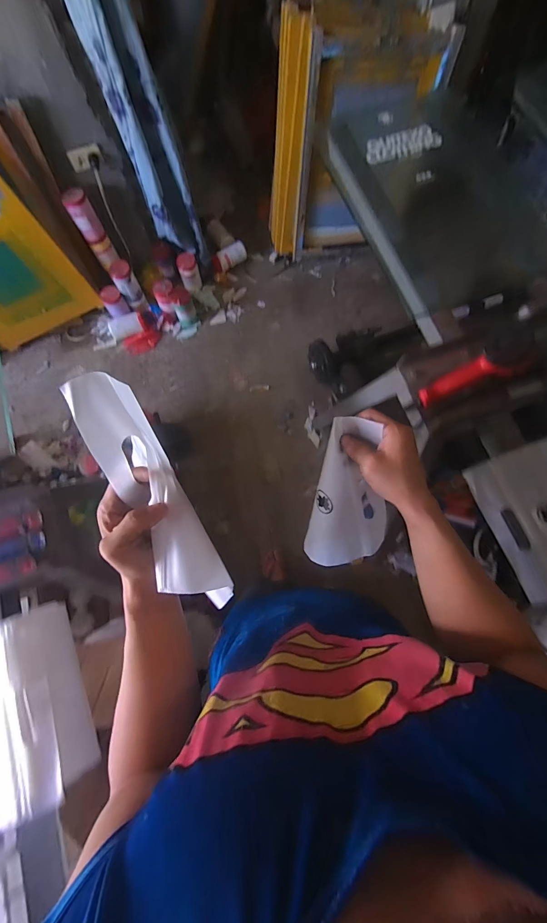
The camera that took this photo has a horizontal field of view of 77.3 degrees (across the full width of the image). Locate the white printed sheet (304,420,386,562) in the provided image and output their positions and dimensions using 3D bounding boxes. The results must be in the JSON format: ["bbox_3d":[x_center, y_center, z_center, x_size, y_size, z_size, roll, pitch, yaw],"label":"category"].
[{"bbox_3d":[0.106,0.052,0.473,0.111,0.255,0.044,-5,36,0],"label":"white printed sheet"}]

